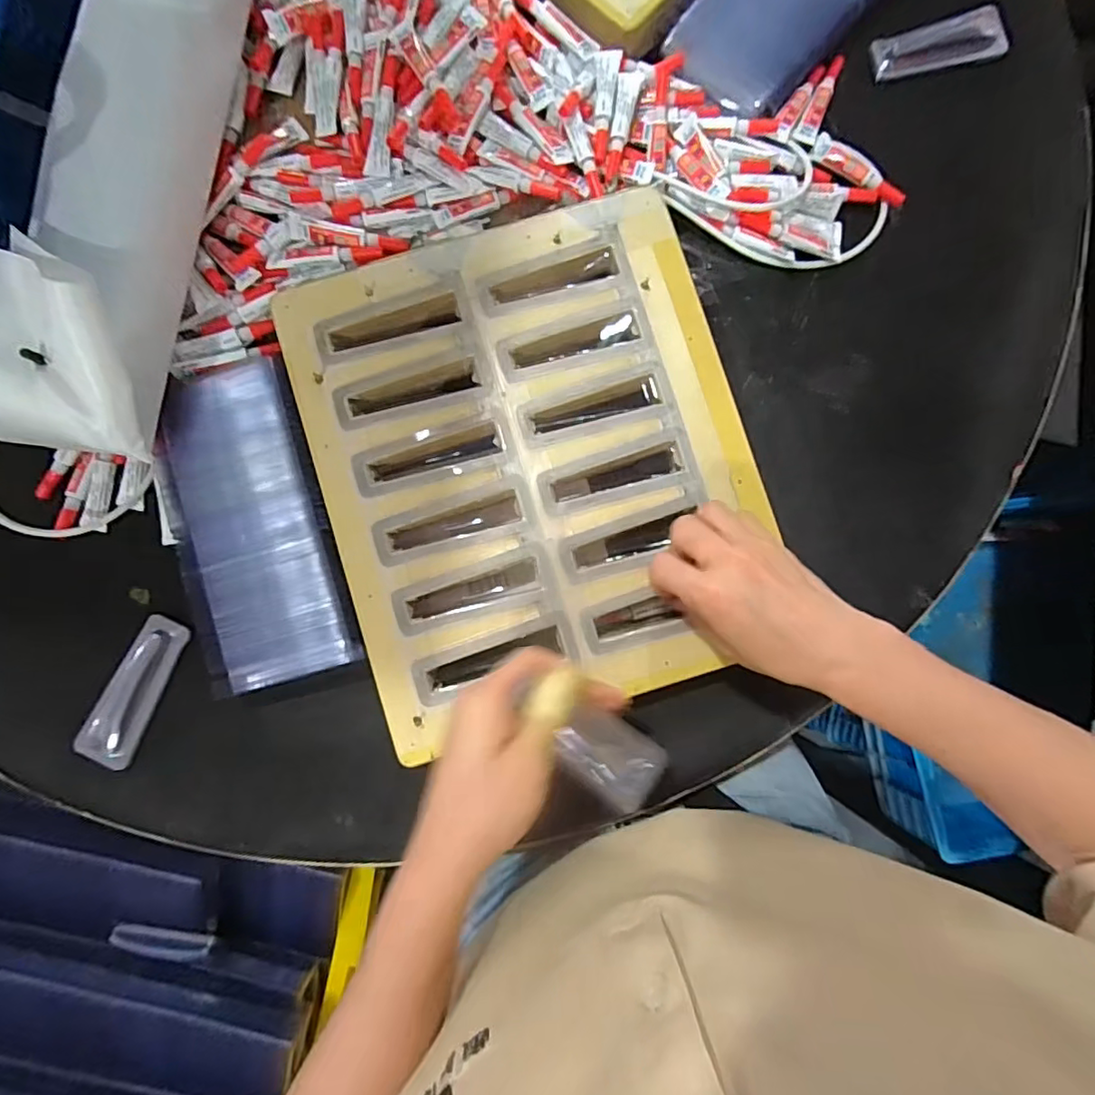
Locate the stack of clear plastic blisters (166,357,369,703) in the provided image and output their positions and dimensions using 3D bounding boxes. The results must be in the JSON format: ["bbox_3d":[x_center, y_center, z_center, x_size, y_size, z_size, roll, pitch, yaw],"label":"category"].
[{"bbox_3d":[-0.212,-0.016,0.412,0.103,0.032,0.227,-17,86,-3],"label":"stack of clear plastic blisters"}]

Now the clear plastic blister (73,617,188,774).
[{"bbox_3d":[-0.300,0.105,0.418,0.035,0.015,0.108,26,85,1],"label":"clear plastic blister"}]

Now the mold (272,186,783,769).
[{"bbox_3d":[-0.010,-0.062,0.410,0.289,0.034,0.337,-16,86,-5],"label":"mold"}]

